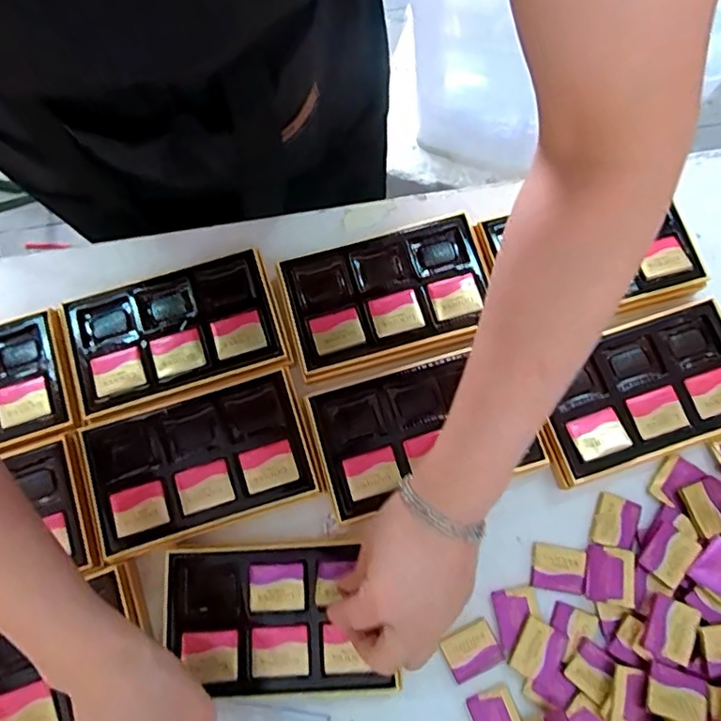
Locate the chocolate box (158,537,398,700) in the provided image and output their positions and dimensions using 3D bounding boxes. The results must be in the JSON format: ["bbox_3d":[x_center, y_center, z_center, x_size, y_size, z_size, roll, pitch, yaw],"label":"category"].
[{"bbox_3d":[-0.063,0.184,0.407,0.148,0.024,0.102,-4,75,0],"label":"chocolate box"}]

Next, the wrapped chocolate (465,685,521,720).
[{"bbox_3d":[0.097,0.256,0.406,0.032,0.004,0.038,-23,76,-5],"label":"wrapped chocolate"}]

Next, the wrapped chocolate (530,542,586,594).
[{"bbox_3d":[0.149,0.157,0.432,0.037,0.007,0.034,9,75,3],"label":"wrapped chocolate"}]

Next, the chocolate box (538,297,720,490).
[{"bbox_3d":[0.217,0.024,0.451,0.164,0.031,0.103,-18,75,-4],"label":"chocolate box"}]

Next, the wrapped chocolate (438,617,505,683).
[{"bbox_3d":[0.081,0.212,0.417,0.039,0.005,0.033,-26,76,-6],"label":"wrapped chocolate"}]

